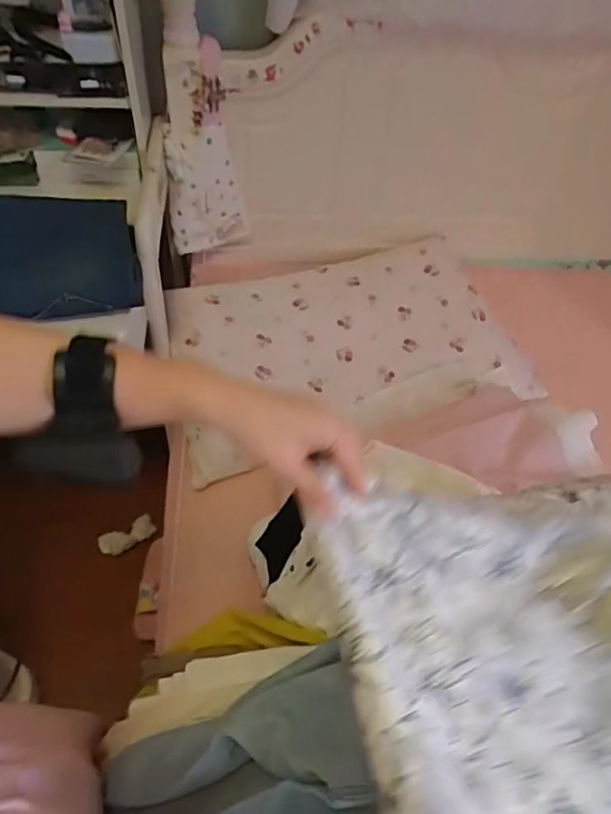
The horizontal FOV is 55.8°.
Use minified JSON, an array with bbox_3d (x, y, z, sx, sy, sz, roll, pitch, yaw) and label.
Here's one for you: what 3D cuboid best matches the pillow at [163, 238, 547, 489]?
[{"bbox_3d":[0.066,-0.139,1.162,0.661,0.106,0.424,-13,54,-14],"label":"pillow"}]

